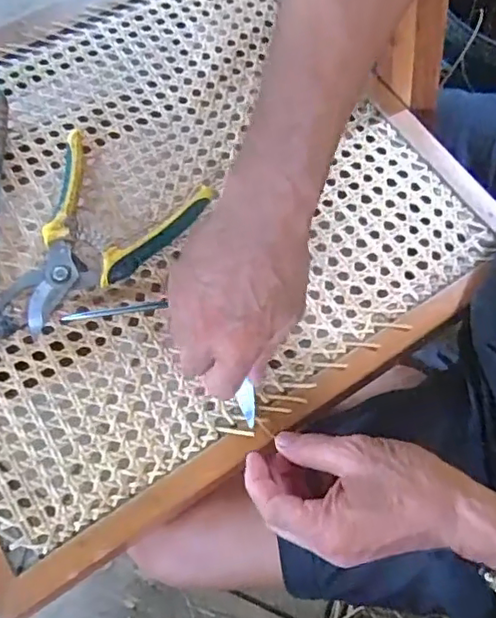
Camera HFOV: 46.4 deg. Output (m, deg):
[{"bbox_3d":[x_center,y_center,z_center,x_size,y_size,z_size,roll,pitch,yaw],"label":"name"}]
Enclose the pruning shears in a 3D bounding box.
[{"bbox_3d":[-0.125,-0.055,0.484,0.130,0.019,0.167,23,70,7],"label":"pruning shears"}]

